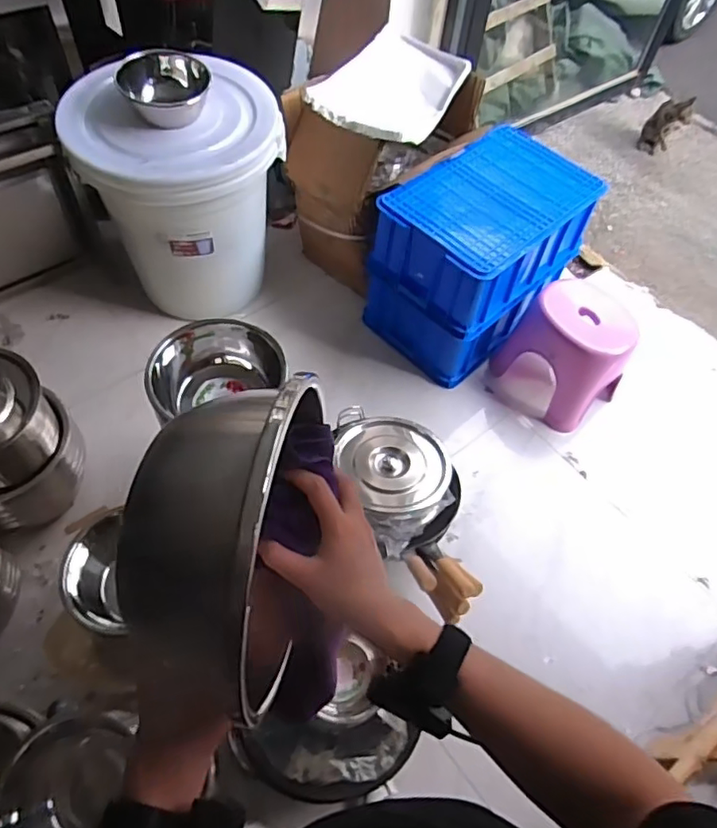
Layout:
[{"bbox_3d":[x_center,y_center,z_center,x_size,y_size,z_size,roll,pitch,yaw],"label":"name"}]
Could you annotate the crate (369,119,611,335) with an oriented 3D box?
[{"bbox_3d":[0.371,-0.542,1.722,0.576,0.258,0.398,-37,68,-24],"label":"crate"}]

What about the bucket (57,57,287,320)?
[{"bbox_3d":[-0.499,-0.636,1.706,0.499,0.559,0.419,21,59,8],"label":"bucket"}]

